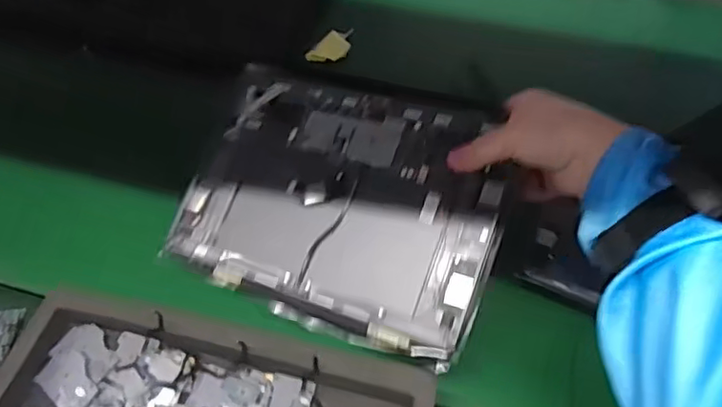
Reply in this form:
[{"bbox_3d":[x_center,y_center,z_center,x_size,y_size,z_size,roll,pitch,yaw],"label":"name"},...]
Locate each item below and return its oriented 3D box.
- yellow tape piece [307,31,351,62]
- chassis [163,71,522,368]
[{"bbox_3d":[-0.037,-0.184,0.694,0.034,0.010,0.055,24,53,19],"label":"yellow tape piece"},{"bbox_3d":[-0.021,-0.002,0.450,0.251,0.009,0.182,16,78,24],"label":"chassis"}]

